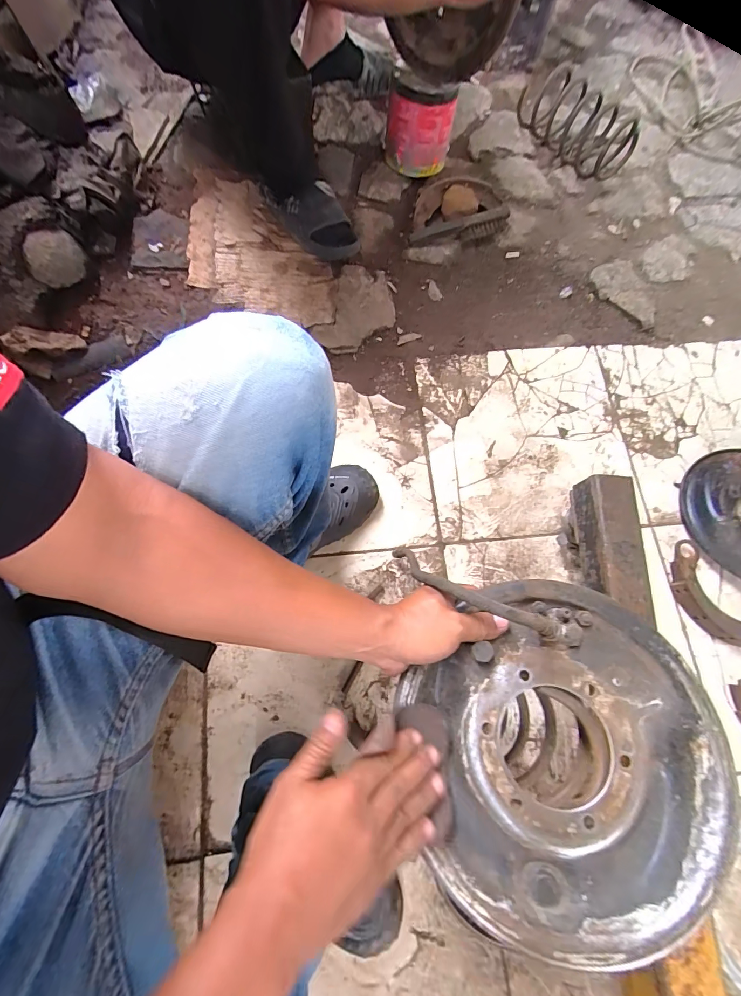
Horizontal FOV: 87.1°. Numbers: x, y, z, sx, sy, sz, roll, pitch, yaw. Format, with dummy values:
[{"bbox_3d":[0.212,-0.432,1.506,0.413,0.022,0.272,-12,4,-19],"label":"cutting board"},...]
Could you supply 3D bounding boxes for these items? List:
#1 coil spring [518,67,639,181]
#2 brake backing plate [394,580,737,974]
[{"bbox_3d":[0.509,-0.933,0.977,0.120,0.140,0.318,-38,77,-12],"label":"coil spring"},{"bbox_3d":[0.159,0.212,0.331,0.263,0.045,0.239,-41,78,-13],"label":"brake backing plate"}]

